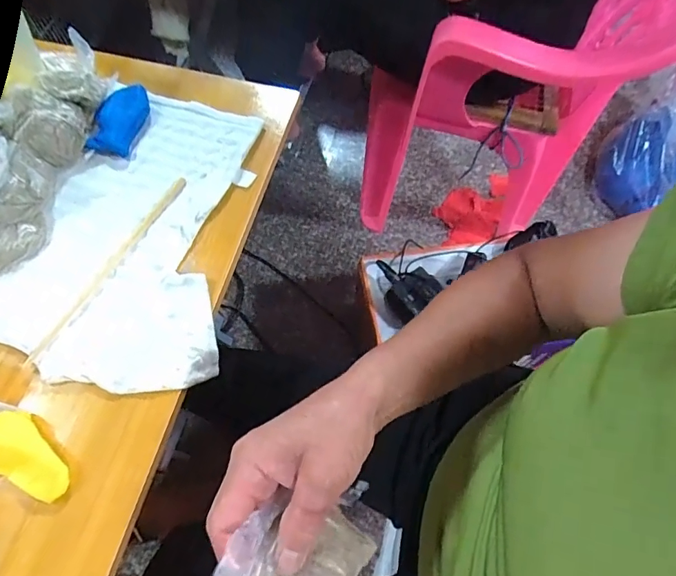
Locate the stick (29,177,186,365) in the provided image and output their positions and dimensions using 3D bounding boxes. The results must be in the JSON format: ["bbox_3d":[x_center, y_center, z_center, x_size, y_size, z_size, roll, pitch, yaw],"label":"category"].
[{"bbox_3d":[-0.213,-0.026,0.426,0.009,0.006,0.218,26,66,10],"label":"stick"}]

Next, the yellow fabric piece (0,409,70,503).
[{"bbox_3d":[-0.261,0.125,0.342,0.106,0.024,0.059,5,64,0],"label":"yellow fabric piece"}]

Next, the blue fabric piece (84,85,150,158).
[{"bbox_3d":[-0.240,-0.187,0.494,0.047,0.013,0.093,12,63,-6],"label":"blue fabric piece"}]

